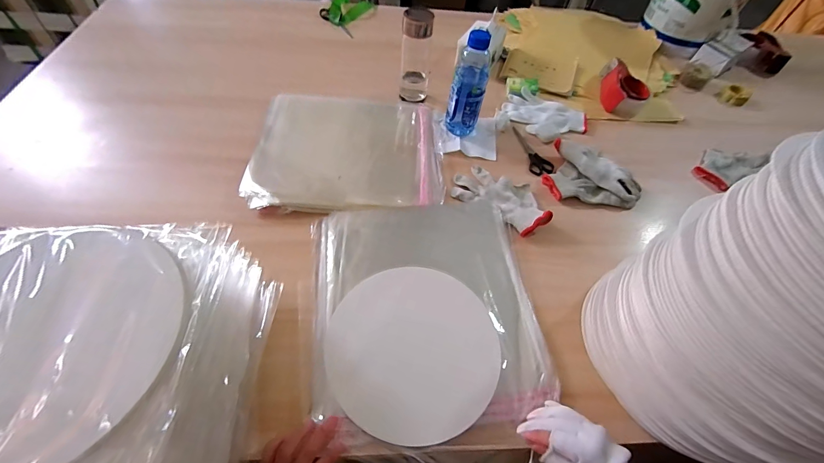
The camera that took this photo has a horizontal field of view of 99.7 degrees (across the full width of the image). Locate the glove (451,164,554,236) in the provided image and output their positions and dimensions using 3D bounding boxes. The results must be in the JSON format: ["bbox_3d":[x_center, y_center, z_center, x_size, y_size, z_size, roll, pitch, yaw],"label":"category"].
[{"bbox_3d":[0.171,-0.071,0.658,0.185,0.025,0.104,32,58,16],"label":"glove"}]

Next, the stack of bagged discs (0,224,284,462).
[{"bbox_3d":[-0.340,0.133,0.380,0.291,0.181,0.256,2,55,-4],"label":"stack of bagged discs"}]

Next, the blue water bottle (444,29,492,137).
[{"bbox_3d":[0.117,-0.294,0.703,0.067,0.192,0.059,-26,62,-21],"label":"blue water bottle"}]

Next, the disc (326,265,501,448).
[{"bbox_3d":[0.001,0.161,0.490,0.233,0.012,0.225,1,60,-1],"label":"disc"}]

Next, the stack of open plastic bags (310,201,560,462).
[{"bbox_3d":[0.021,0.119,0.524,0.328,0.027,0.379,-5,56,-9],"label":"stack of open plastic bags"}]

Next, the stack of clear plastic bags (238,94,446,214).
[{"bbox_3d":[-0.122,-0.175,0.707,0.360,0.019,0.328,0,55,-6],"label":"stack of clear plastic bags"}]

